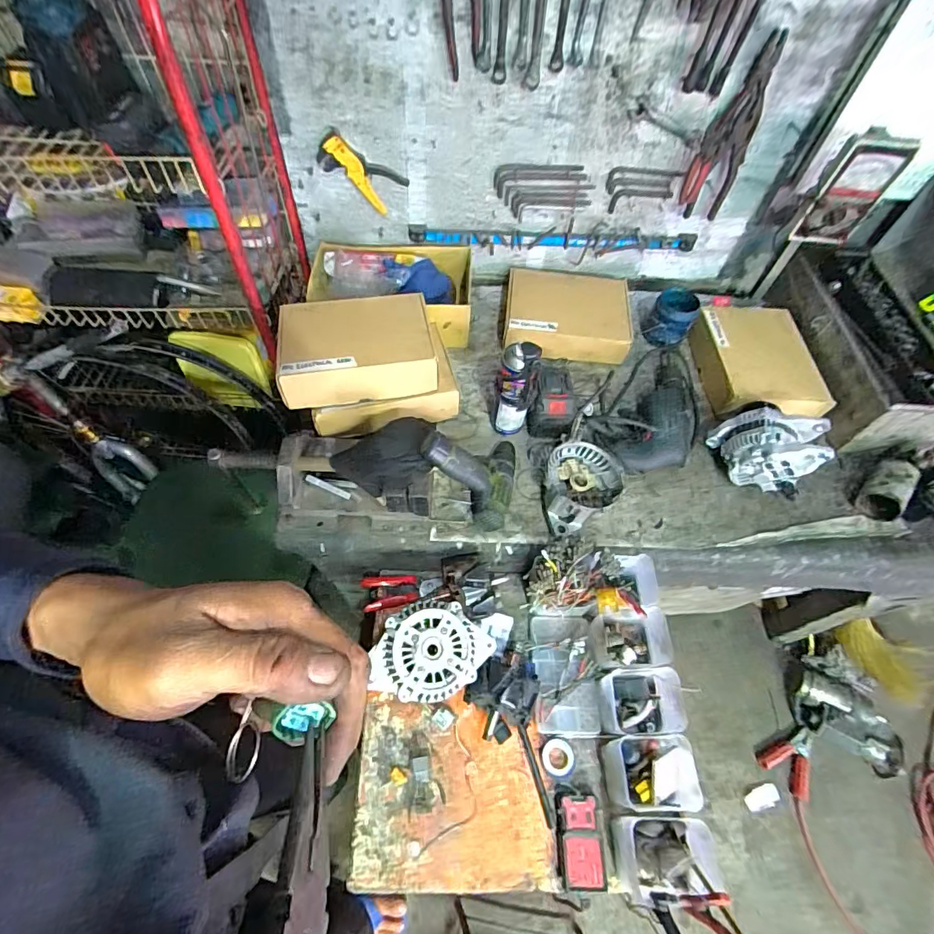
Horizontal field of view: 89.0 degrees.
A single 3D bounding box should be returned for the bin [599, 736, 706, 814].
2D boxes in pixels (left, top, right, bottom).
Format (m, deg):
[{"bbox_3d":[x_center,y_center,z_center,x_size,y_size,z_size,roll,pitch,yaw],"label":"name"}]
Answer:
[{"bbox_3d":[0.258,0.433,0.673,0.105,0.069,0.091,-1,59,-4],"label":"bin"}]

